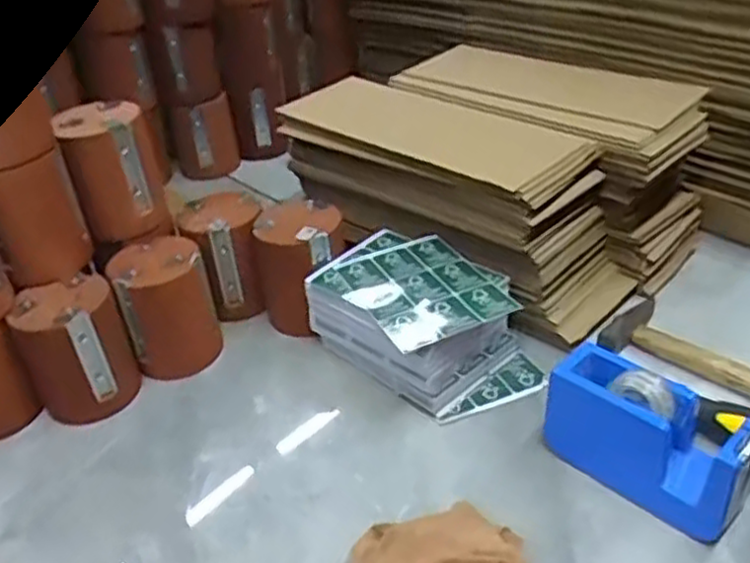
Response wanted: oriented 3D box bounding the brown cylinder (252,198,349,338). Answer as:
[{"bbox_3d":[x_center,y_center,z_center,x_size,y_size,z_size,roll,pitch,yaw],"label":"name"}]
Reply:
[{"bbox_3d":[-0.065,-0.014,0.666,0.067,0.098,0.071,-3,35,2],"label":"brown cylinder"}]

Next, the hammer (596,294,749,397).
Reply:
[{"bbox_3d":[0.302,0.072,0.568,0.253,0.030,0.082,27,46,37],"label":"hammer"}]

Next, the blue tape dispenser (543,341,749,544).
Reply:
[{"bbox_3d":[0.181,0.105,0.490,0.132,0.082,0.041,26,45,37],"label":"blue tape dispenser"}]

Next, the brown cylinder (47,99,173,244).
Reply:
[{"bbox_3d":[-0.228,-0.096,0.641,0.070,0.102,0.080,-21,38,-23],"label":"brown cylinder"}]

